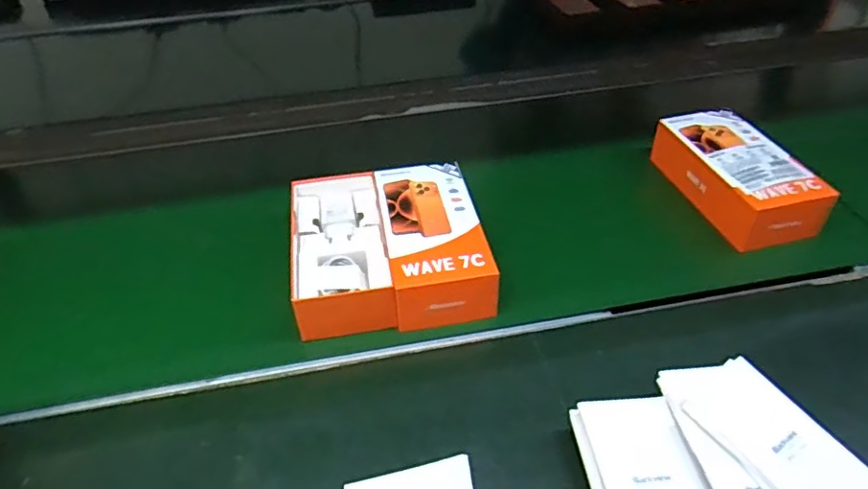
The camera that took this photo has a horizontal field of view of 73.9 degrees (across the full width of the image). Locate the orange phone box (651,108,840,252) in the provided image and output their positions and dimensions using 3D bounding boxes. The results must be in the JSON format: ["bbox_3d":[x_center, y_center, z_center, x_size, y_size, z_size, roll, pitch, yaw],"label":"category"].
[{"bbox_3d":[0.329,-0.078,0.632,0.092,0.062,0.197,-11,49,-8],"label":"orange phone box"}]

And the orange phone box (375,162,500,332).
[{"bbox_3d":[-0.001,-0.010,0.561,0.095,0.052,0.193,-9,49,-5],"label":"orange phone box"}]

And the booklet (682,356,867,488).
[{"bbox_3d":[0.232,0.133,0.379,0.059,0.011,0.120,-32,54,-18],"label":"booklet"}]

